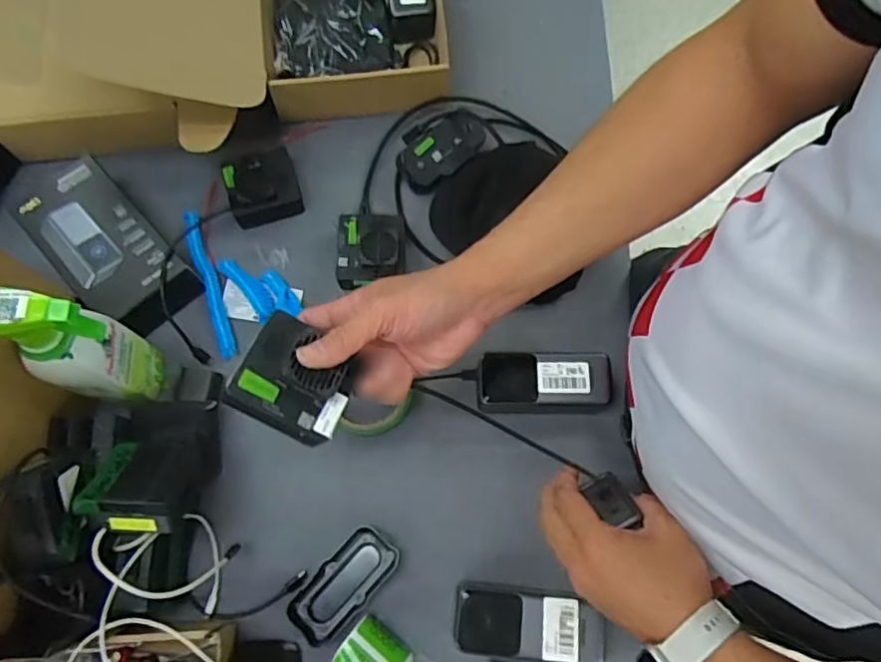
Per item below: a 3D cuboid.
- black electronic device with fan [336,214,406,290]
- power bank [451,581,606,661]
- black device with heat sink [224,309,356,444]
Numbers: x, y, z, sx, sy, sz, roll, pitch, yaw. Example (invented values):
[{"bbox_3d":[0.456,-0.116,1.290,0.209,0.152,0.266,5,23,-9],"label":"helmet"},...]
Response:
[{"bbox_3d":[-0.074,-0.087,0.651,0.073,0.041,0.080,2,73,1],"label":"black electronic device with fan"},{"bbox_3d":[0.078,0.259,0.539,0.130,0.051,0.054,6,73,2],"label":"power bank"},{"bbox_3d":[-0.100,0.034,0.415,0.075,0.028,0.070,31,70,-15],"label":"black device with heat sink"}]

